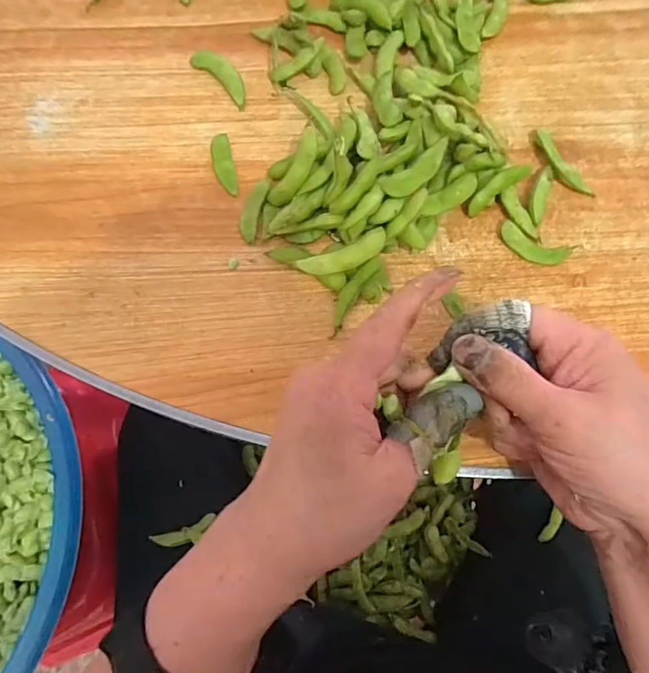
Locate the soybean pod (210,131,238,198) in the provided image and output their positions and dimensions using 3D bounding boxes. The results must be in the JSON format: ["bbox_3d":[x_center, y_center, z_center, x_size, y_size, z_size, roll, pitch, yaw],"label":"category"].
[{"bbox_3d":[-0.065,-0.112,0.323,0.013,0.006,0.043,-12,75,-5],"label":"soybean pod"}]

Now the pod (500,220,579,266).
[{"bbox_3d":[0.133,-0.057,0.314,0.046,0.008,0.018,24,75,5],"label":"pod"}]

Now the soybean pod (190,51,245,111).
[{"bbox_3d":[-0.071,-0.181,0.343,0.016,0.008,0.053,-41,80,-12],"label":"soybean pod"}]

